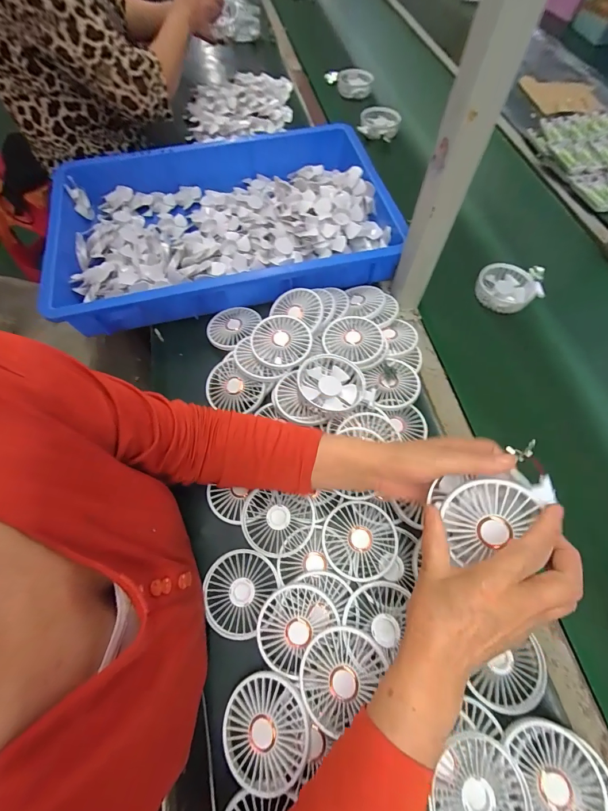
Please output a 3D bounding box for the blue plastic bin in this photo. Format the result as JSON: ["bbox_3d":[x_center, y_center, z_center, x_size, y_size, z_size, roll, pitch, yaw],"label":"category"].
[{"bbox_3d":[-0.140,-0.338,0.613,0.576,0.082,0.397,-9,65,-6],"label":"blue plastic bin"}]

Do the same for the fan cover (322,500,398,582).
[{"bbox_3d":[0.066,0.161,0.405,0.086,0.016,0.084,-40,71,-18],"label":"fan cover"}]

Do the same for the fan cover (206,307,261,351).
[{"bbox_3d":[-0.117,-0.130,0.551,0.074,0.014,0.087,28,66,12],"label":"fan cover"}]

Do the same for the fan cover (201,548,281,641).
[{"bbox_3d":[-0.077,0.213,0.391,0.077,0.012,0.087,27,66,11],"label":"fan cover"}]

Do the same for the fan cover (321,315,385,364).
[{"bbox_3d":[0.075,-0.100,0.503,0.083,0.018,0.084,35,68,14],"label":"fan cover"}]

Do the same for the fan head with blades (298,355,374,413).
[{"bbox_3d":[0.043,-0.029,0.465,0.102,0.028,0.078,10,64,3],"label":"fan head with blades"}]

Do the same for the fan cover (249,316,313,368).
[{"bbox_3d":[-0.034,-0.093,0.496,0.085,0.017,0.083,13,64,5],"label":"fan cover"}]

